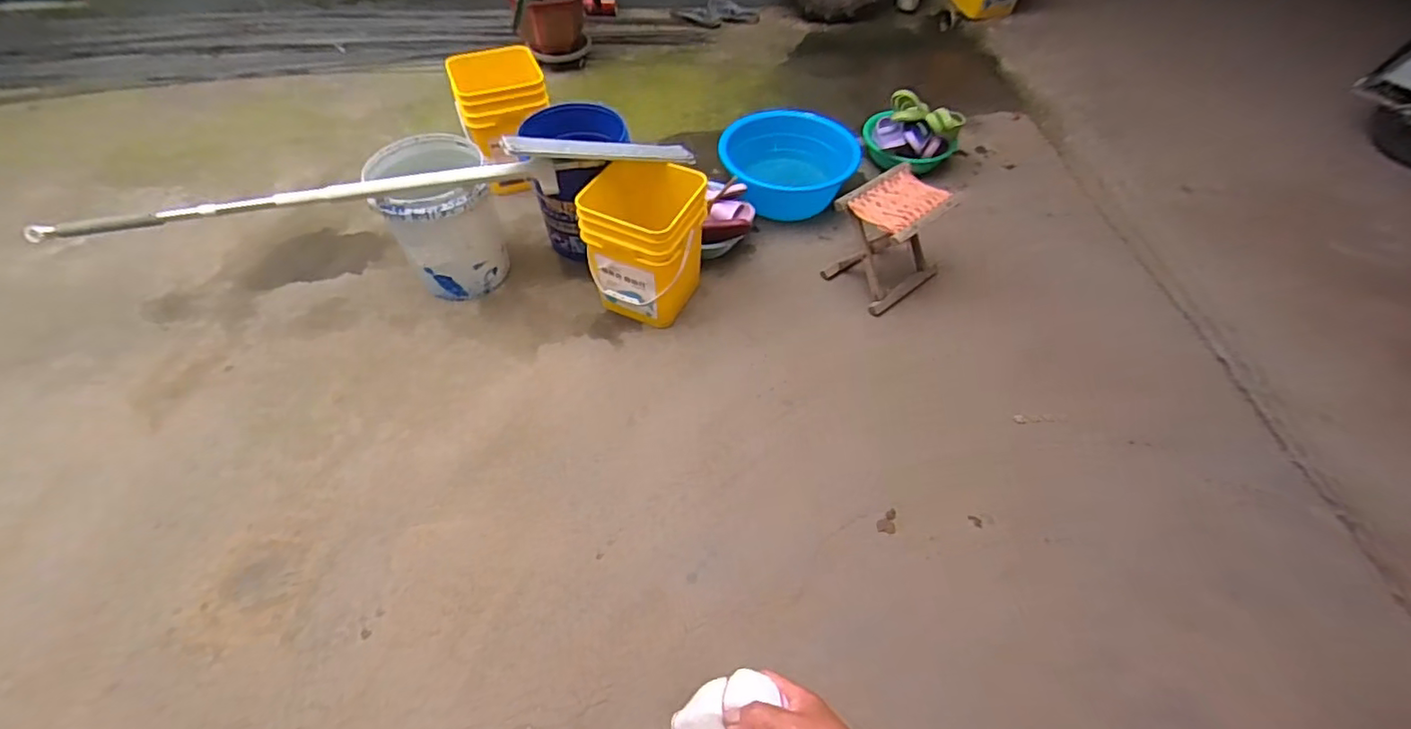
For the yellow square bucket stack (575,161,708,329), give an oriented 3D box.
[{"bbox_3d":[-0.158,-0.318,1.606,0.287,0.368,0.242,17,53,12],"label":"yellow square bucket stack"}]

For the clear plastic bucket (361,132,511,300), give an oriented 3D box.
[{"bbox_3d":[-0.738,-0.413,1.674,0.288,0.348,0.324,-20,57,-17],"label":"clear plastic bucket"}]

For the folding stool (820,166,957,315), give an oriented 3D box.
[{"bbox_3d":[0.519,-0.353,1.682,0.268,0.300,0.254,-29,58,-22],"label":"folding stool"}]

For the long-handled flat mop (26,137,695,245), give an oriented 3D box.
[{"bbox_3d":[-0.779,-0.442,1.440,1.528,0.164,0.093,-10,53,-9],"label":"long-handled flat mop"}]

